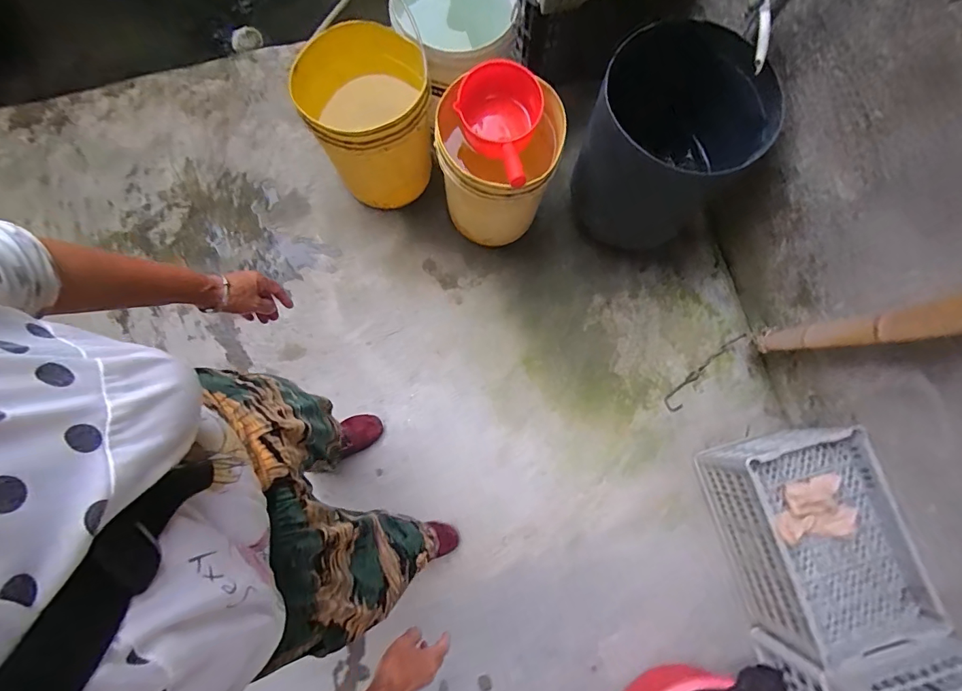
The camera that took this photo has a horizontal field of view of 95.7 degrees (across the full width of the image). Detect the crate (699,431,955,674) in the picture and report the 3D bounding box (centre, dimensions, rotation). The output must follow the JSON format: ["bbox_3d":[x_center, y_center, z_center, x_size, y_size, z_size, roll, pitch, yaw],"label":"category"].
[{"bbox_3d":[0.794,0.449,1.069,0.316,0.232,0.437,-15,81,-3],"label":"crate"}]

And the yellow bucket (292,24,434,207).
[{"bbox_3d":[-0.298,-0.582,1.147,0.323,0.320,0.292,-11,81,-3],"label":"yellow bucket"}]

